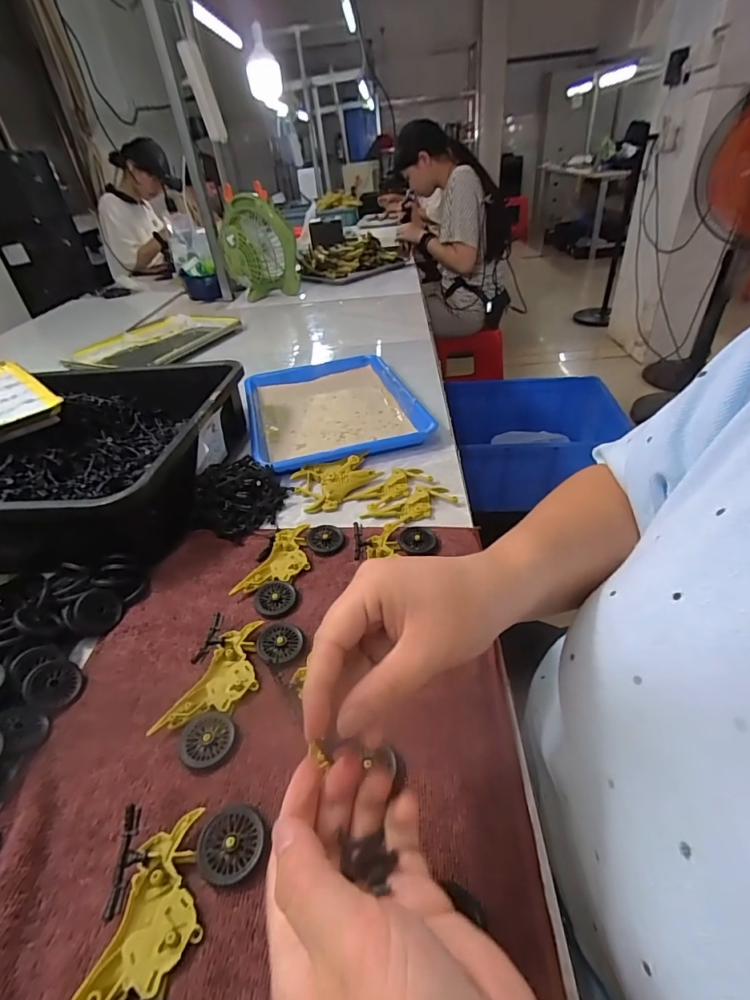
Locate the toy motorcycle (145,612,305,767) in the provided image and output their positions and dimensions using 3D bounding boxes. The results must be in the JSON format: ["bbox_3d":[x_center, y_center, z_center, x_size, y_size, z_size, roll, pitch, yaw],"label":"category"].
[{"bbox_3d":[-0.108,0.138,0.347,0.075,0.015,0.114,4,37,12],"label":"toy motorcycle"}]

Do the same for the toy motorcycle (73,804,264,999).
[{"bbox_3d":[-0.107,0.220,0.231,0.074,0.020,0.113,-1,36,6],"label":"toy motorcycle"}]

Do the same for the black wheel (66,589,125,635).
[{"bbox_3d":[-0.249,0.101,0.407,0.042,0.037,0.014,-33,4,-23],"label":"black wheel"}]

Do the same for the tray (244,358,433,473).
[{"bbox_3d":[-0.072,-0.149,0.726,0.244,0.029,0.326,-13,37,-11],"label":"tray"}]

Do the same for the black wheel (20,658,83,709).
[{"bbox_3d":[-0.248,0.143,0.355,0.037,0.007,0.036,42,42,4],"label":"black wheel"}]

